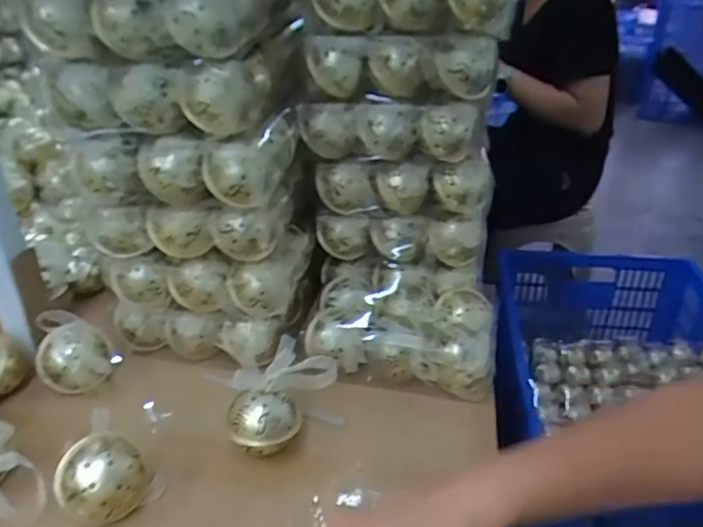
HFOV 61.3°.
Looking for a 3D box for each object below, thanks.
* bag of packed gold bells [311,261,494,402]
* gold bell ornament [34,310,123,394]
[{"bbox_3d":[0.050,0.054,0.572,0.171,0.053,0.132,6,31,11],"label":"bag of packed gold bells"},{"bbox_3d":[-0.251,0.080,0.535,0.064,0.061,0.061,-8,31,-12],"label":"gold bell ornament"}]

